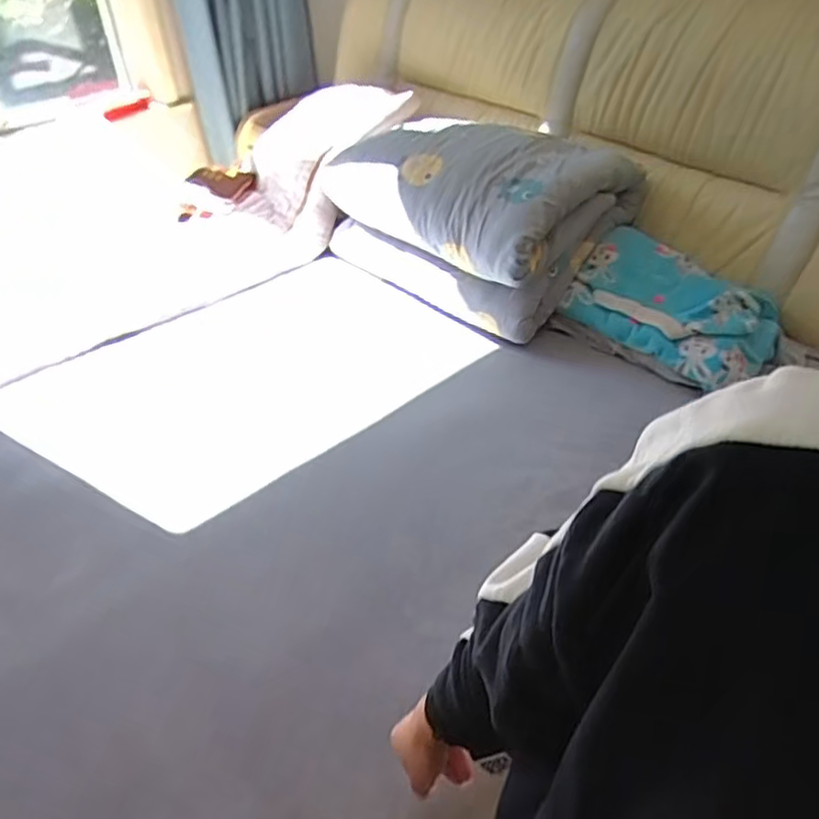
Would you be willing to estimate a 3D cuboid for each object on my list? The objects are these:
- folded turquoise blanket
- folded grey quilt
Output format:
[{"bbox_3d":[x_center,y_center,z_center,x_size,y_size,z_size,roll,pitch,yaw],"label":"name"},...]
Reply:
[{"bbox_3d":[0.552,-0.228,1.413,0.426,0.158,0.238,28,48,30],"label":"folded turquoise blanket"},{"bbox_3d":[0.133,-0.485,1.648,0.691,0.373,0.375,32,50,33],"label":"folded grey quilt"}]

